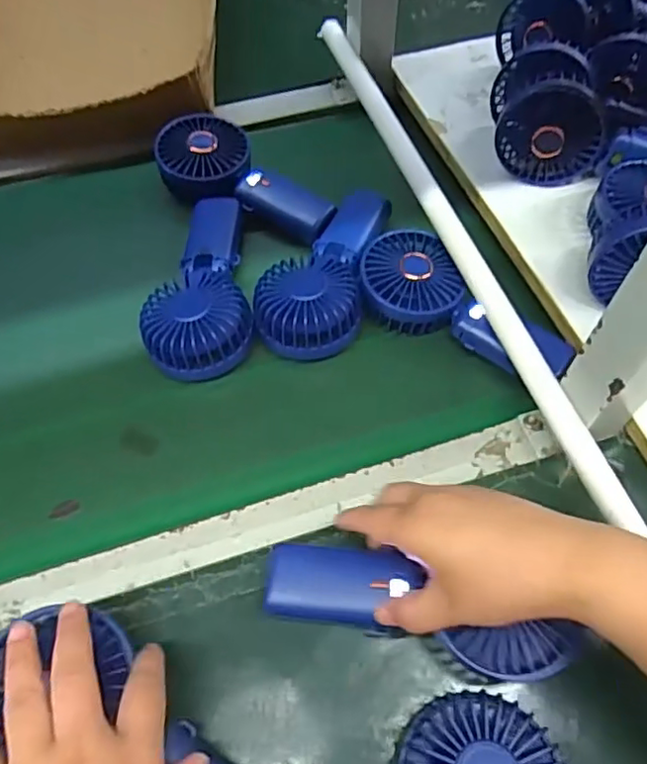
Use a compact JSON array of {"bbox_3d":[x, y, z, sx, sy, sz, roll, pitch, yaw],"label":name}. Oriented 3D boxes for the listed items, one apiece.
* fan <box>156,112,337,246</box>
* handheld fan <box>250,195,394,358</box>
[{"bbox_3d":[-0.070,-0.191,0.567,0.181,0.040,0.074,26,63,15],"label":"fan"},{"bbox_3d":[-0.002,-0.103,0.518,0.102,0.042,0.184,11,60,7],"label":"handheld fan"}]

